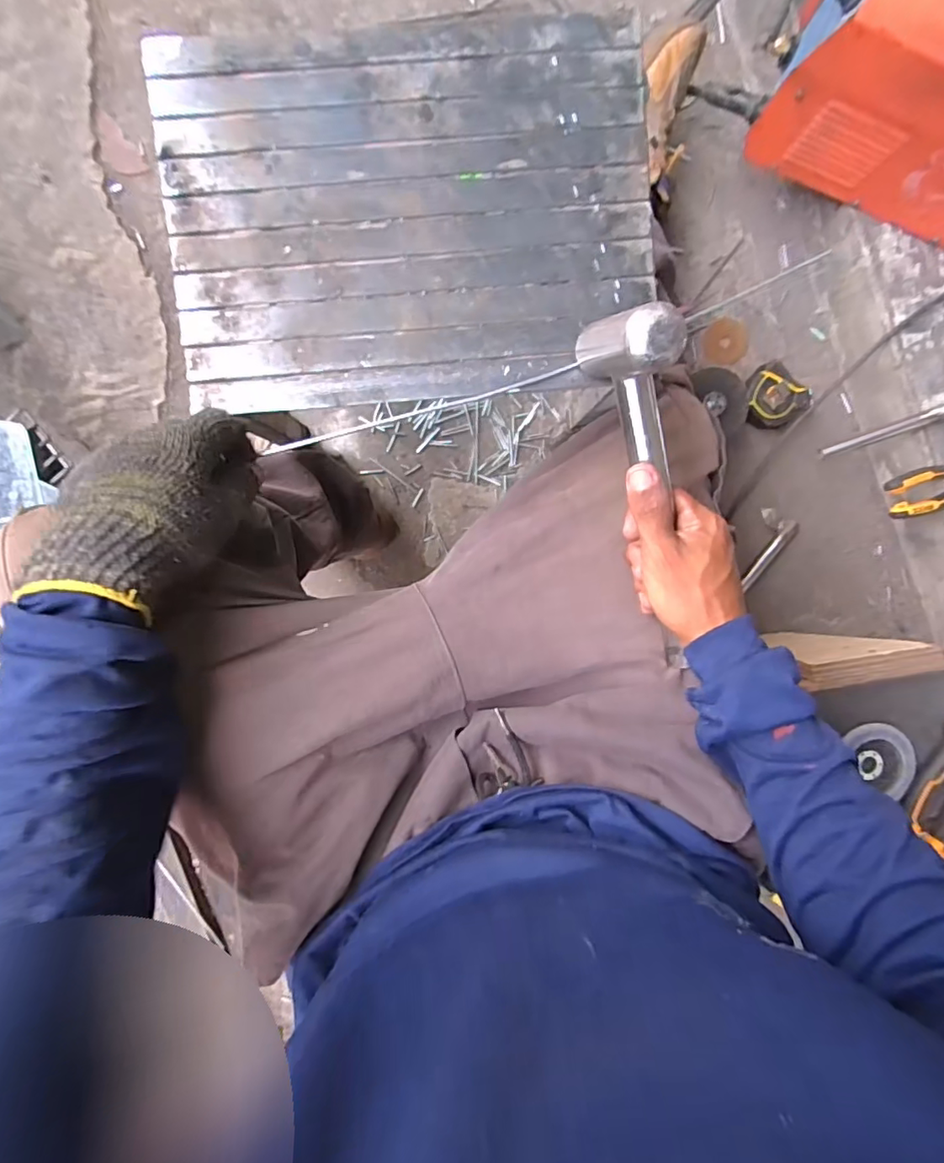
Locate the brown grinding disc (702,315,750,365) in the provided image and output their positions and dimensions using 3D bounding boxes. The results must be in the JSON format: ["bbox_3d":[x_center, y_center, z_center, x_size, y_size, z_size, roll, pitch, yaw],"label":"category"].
[{"bbox_3d":[0.367,-0.347,0.783,0.060,0.005,0.062,-5,109,14],"label":"brown grinding disc"}]

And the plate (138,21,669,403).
[{"bbox_3d":[-0.044,-0.260,0.388,0.337,0.011,0.247,-5,96,-2],"label":"plate"}]

